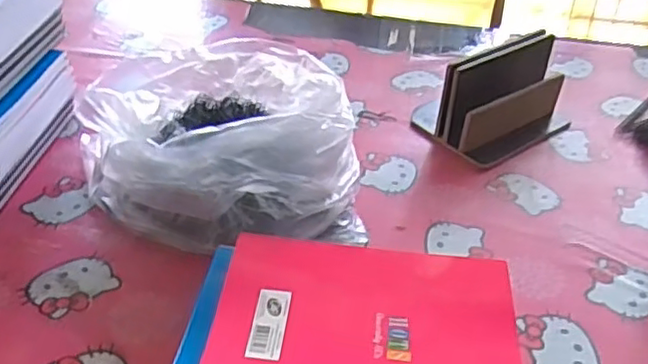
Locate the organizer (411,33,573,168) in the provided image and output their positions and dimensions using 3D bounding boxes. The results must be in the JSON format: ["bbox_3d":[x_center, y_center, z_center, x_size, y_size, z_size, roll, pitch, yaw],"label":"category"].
[{"bbox_3d":[0.244,-0.133,0.904,0.203,0.128,0.136,-24,45,-31],"label":"organizer"}]

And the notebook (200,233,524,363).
[{"bbox_3d":[0.034,0.125,0.529,0.245,0.017,0.201,6,37,4],"label":"notebook"}]

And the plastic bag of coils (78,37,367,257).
[{"bbox_3d":[-0.126,-0.054,0.755,0.274,0.152,0.280,-11,39,-18],"label":"plastic bag of coils"}]

